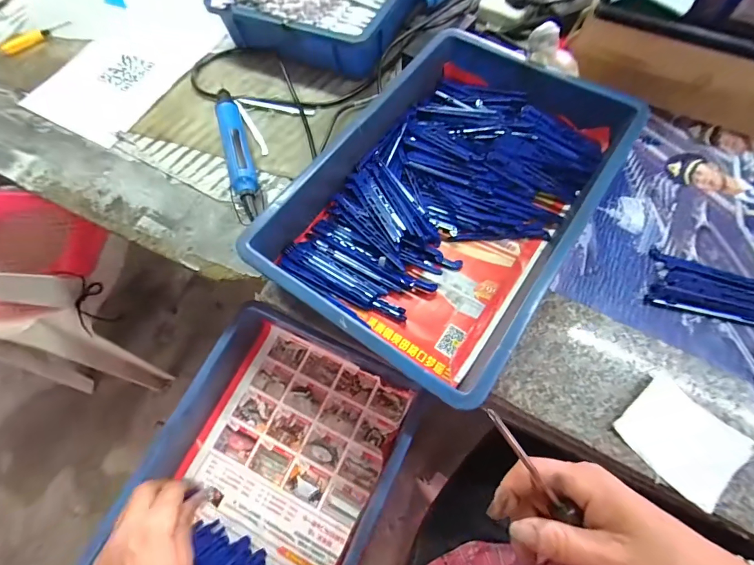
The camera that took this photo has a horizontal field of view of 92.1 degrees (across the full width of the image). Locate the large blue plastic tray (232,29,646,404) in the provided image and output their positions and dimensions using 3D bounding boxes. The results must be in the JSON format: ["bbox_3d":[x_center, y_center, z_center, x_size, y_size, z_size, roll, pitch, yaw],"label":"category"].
[{"bbox_3d":[0.089,-0.110,0.434,0.288,0.076,0.421,33,73,16],"label":"large blue plastic tray"}]

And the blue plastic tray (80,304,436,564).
[{"bbox_3d":[-0.153,0.262,0.476,0.281,0.084,0.438,25,71,13],"label":"blue plastic tray"}]

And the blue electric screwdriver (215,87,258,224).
[{"bbox_3d":[-0.196,-0.188,0.504,0.033,0.029,0.240,-19,67,-5],"label":"blue electric screwdriver"}]

